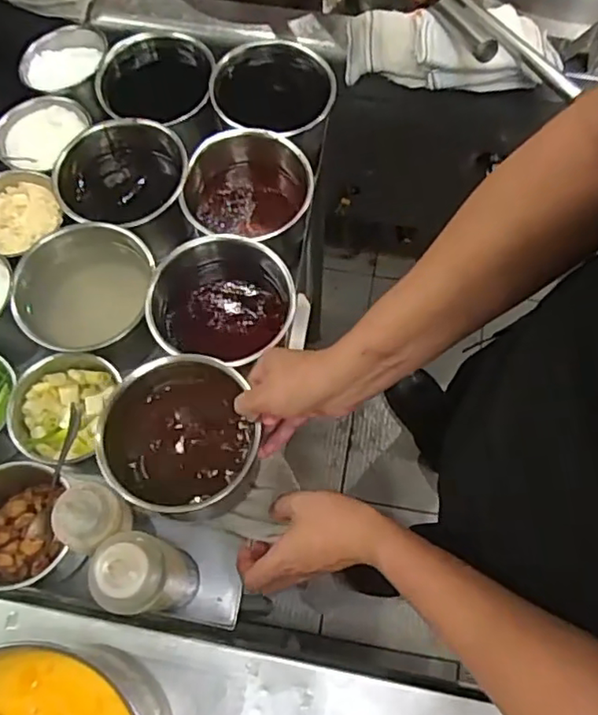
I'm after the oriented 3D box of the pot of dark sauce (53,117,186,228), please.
[{"bbox_3d":[-0.213,-0.200,0.758,0.147,0.111,0.149,0,67,0],"label":"pot of dark sauce"}]

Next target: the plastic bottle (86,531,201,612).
[{"bbox_3d":[-0.134,0.195,0.547,0.059,0.198,0.065,18,68,8],"label":"plastic bottle"}]

